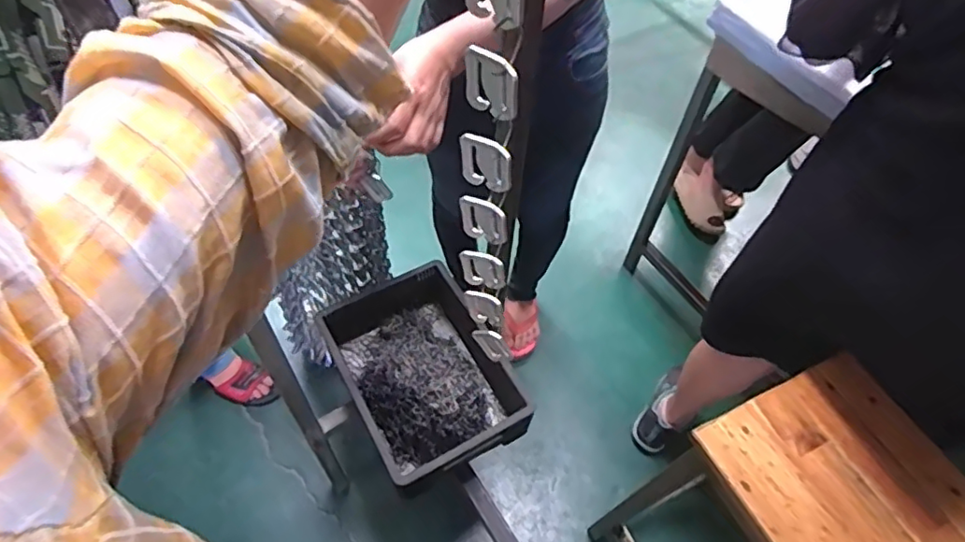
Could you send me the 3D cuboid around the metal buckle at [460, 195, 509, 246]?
[{"bbox_3d":[0.000,-0.036,0.428,0.037,0.040,0.009,27,61,13],"label":"metal buckle"}]

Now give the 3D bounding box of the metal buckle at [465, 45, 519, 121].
[{"bbox_3d":[0.005,-0.104,0.332,0.032,0.035,0.010,38,64,19],"label":"metal buckle"}]

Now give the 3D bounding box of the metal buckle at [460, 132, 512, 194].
[{"bbox_3d":[0.002,-0.069,0.382,0.035,0.037,0.008,28,61,14],"label":"metal buckle"}]

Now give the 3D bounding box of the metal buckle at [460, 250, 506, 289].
[{"bbox_3d":[0.000,-0.001,0.474,0.036,0.035,0.011,11,59,4],"label":"metal buckle"}]

